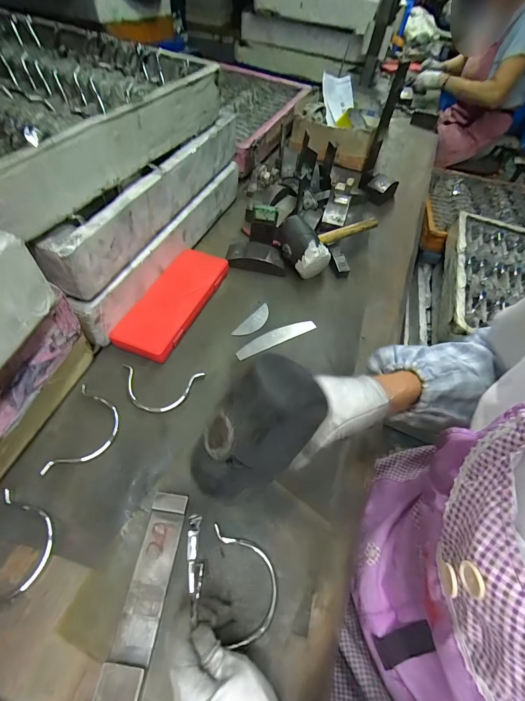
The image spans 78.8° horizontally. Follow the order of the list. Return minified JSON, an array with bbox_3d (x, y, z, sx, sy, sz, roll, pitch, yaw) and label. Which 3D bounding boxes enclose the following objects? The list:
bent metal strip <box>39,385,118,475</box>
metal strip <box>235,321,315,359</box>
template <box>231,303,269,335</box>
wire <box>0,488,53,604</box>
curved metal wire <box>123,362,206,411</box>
[{"bbox_3d":[-0.237,0.102,0.438,0.074,0.007,0.132,4,55,-2],"label":"bent metal strip"},{"bbox_3d":[0.023,-0.024,0.565,0.154,0.005,0.029,-24,60,-20],"label":"metal strip"},{"bbox_3d":[-0.013,-0.053,0.586,0.031,0.006,0.095,33,56,14],"label":"template"},{"bbox_3d":[-0.273,0.223,0.350,0.068,0.015,0.124,4,55,-3],"label":"wire"},{"bbox_3d":[-0.156,0.058,0.478,0.122,0.013,0.069,8,63,-3],"label":"curved metal wire"}]

